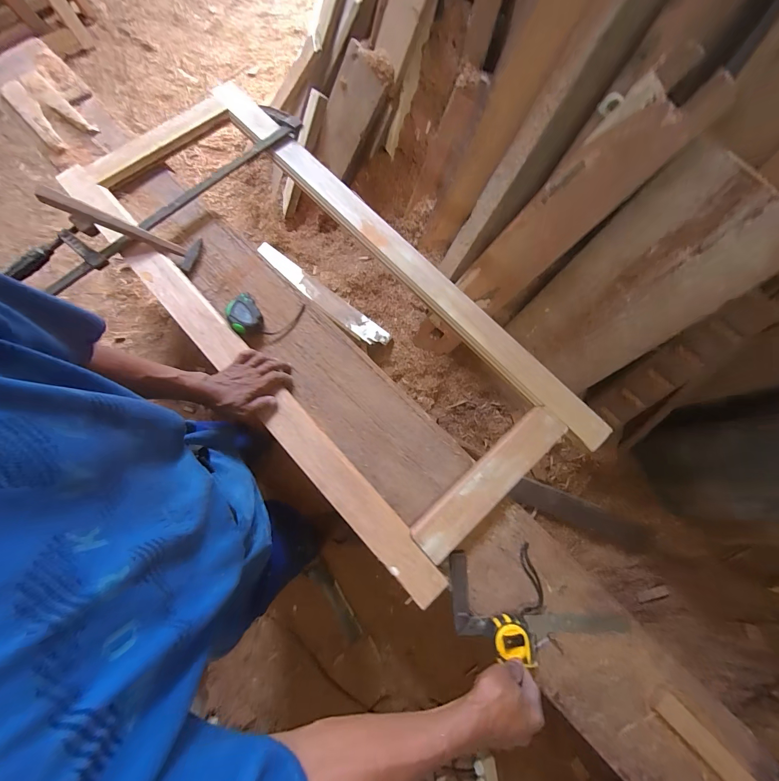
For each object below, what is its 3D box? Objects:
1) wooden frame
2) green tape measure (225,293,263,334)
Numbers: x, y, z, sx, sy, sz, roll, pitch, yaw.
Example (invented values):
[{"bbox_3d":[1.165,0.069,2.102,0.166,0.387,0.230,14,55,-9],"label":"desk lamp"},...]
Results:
[{"bbox_3d":[-0.152,-0.196,0.717,0.484,0.050,1.133,-41,81,-9],"label":"wooden frame"},{"bbox_3d":[-0.303,-0.156,0.734,0.062,0.046,0.066,0,78,-1],"label":"green tape measure"}]

